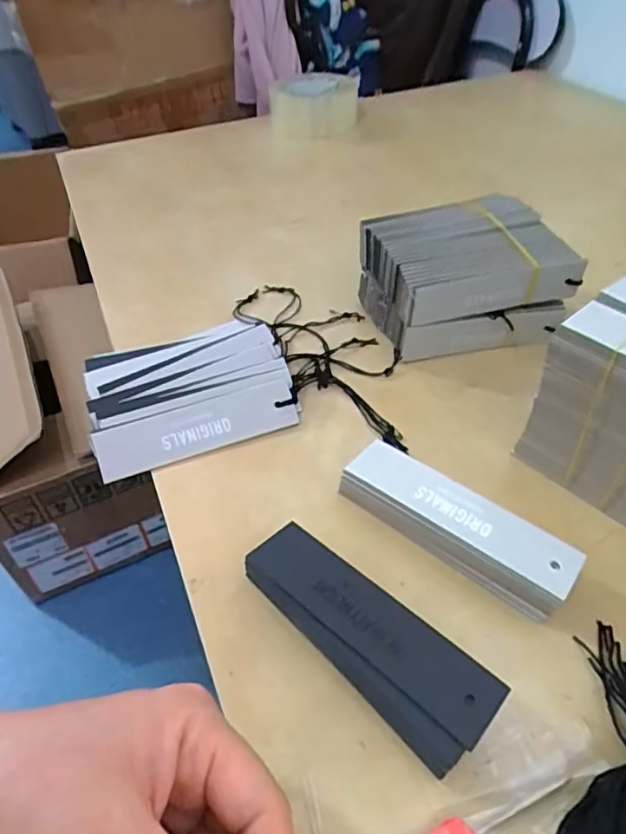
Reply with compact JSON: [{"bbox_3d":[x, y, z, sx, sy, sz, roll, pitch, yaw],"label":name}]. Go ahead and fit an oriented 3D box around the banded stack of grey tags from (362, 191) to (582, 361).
[{"bbox_3d":[0.112,-0.104,0.431,0.135,0.082,0.095,-11,45,-10],"label":"banded stack of grey tags"}]

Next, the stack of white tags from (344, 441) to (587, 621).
[{"bbox_3d":[0.076,0.058,0.306,0.125,0.027,0.036,29,51,27],"label":"stack of white tags"}]

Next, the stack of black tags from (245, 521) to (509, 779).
[{"bbox_3d":[0.022,0.101,0.264,0.126,0.024,0.041,33,53,30],"label":"stack of black tags"}]

